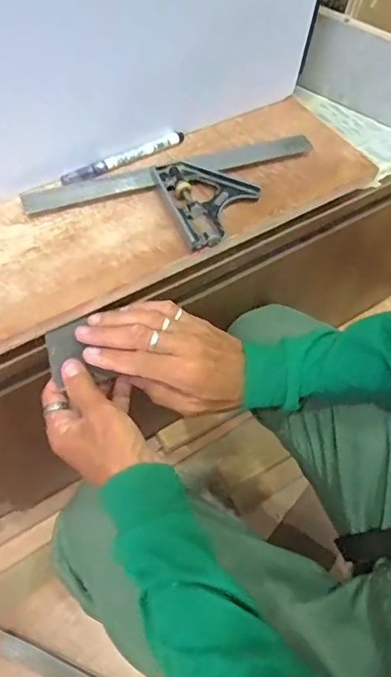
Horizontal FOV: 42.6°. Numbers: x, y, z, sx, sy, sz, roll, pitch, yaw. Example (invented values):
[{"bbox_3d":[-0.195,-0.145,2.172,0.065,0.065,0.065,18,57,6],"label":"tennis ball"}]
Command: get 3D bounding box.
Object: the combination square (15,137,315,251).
[{"bbox_3d":[-0.005,-0.134,0.476,0.291,0.015,0.117,-16,60,-14],"label":"combination square"}]

